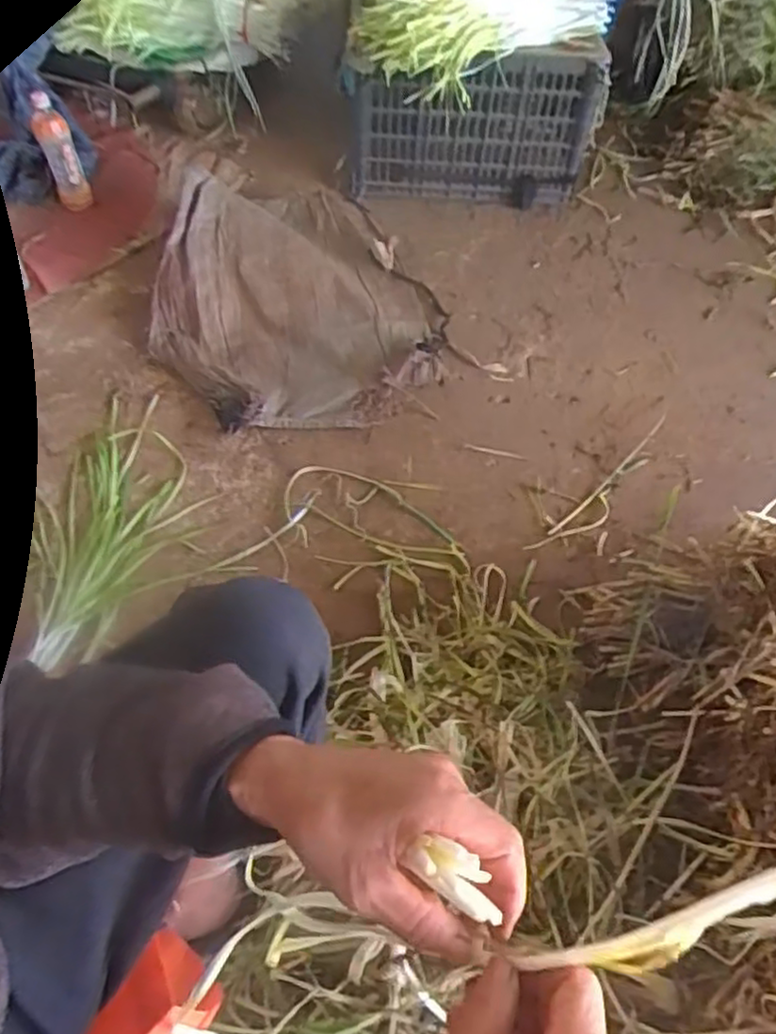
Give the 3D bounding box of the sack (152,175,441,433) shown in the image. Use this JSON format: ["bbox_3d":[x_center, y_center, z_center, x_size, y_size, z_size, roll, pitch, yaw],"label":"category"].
[{"bbox_3d":[-0.173,-0.439,1.265,0.503,0.090,0.672,-6,55,-8],"label":"sack"}]

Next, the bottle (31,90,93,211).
[{"bbox_3d":[-0.669,-0.741,1.415,0.062,0.208,0.065,-23,32,-18],"label":"bottle"}]

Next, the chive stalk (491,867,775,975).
[{"bbox_3d":[0.120,0.153,0.266,0.166,0.010,0.023,-32,55,19],"label":"chive stalk"}]

